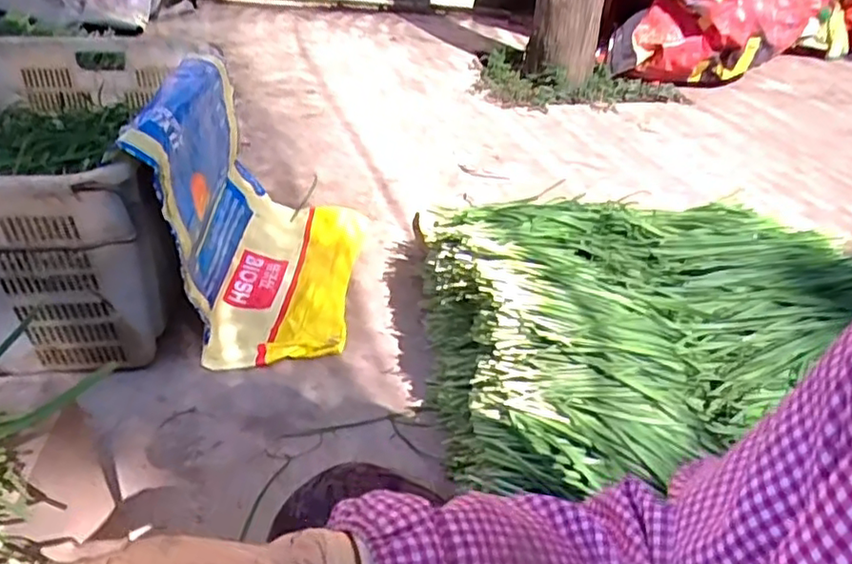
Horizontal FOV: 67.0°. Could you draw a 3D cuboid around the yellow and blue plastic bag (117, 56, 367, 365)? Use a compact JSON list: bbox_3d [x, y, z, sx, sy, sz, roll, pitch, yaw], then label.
[{"bbox_3d":[-0.276,-0.141,1.136,0.294,0.412,0.494,0,33,-4],"label":"yellow and blue plastic bag"}]

